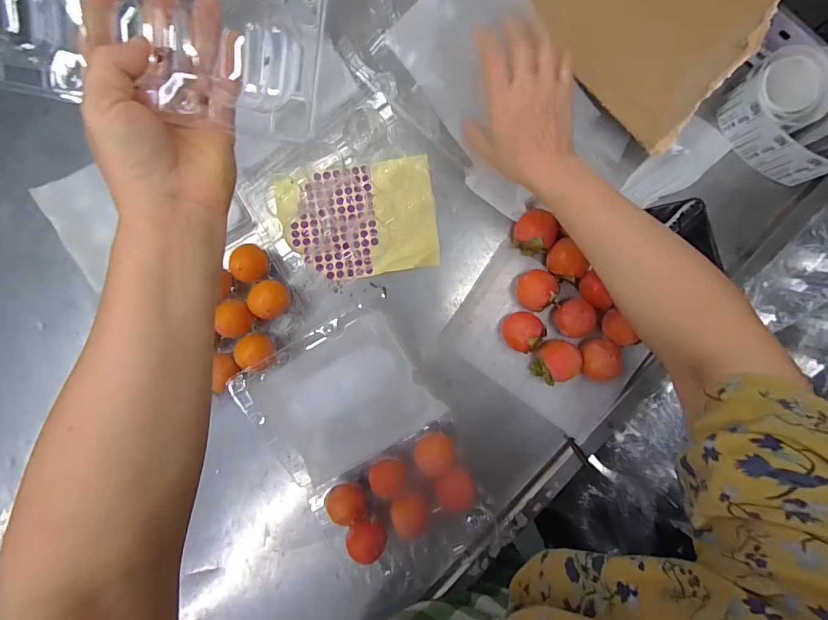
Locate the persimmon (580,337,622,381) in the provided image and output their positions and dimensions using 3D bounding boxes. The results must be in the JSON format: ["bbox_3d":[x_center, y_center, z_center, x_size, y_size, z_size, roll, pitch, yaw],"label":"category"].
[{"bbox_3d":[0.205,0.056,0.455,0.041,0.034,0.047,8,92,1],"label":"persimmon"}]

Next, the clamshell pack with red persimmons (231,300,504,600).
[{"bbox_3d":[-0.049,0.168,0.473,0.191,0.063,0.308,-30,91,2],"label":"clamshell pack with red persimmons"}]

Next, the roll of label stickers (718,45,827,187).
[{"bbox_3d":[0.391,-0.200,0.431,0.074,0.055,0.136,-17,92,3],"label":"roll of label stickers"}]

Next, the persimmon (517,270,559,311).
[{"bbox_3d":[0.138,-0.022,0.458,0.040,0.041,0.044,0,92,1],"label":"persimmon"}]

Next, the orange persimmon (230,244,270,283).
[{"bbox_3d":[-0.186,-0.053,0.463,0.032,0.036,0.042,6,92,1],"label":"orange persimmon"}]

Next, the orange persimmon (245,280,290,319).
[{"bbox_3d":[-0.163,-0.013,0.467,0.041,0.048,0.042,0,92,1],"label":"orange persimmon"}]

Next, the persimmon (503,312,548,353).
[{"bbox_3d":[0.125,0.023,0.464,0.045,0.043,0.042,0,92,1],"label":"persimmon"}]

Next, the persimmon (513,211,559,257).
[{"bbox_3d":[0.134,-0.086,0.453,0.044,0.036,0.044,0,92,1],"label":"persimmon"}]

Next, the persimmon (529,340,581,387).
[{"bbox_3d":[0.160,0.058,0.459,0.046,0.042,0.051,28,92,0],"label":"persimmon"}]

